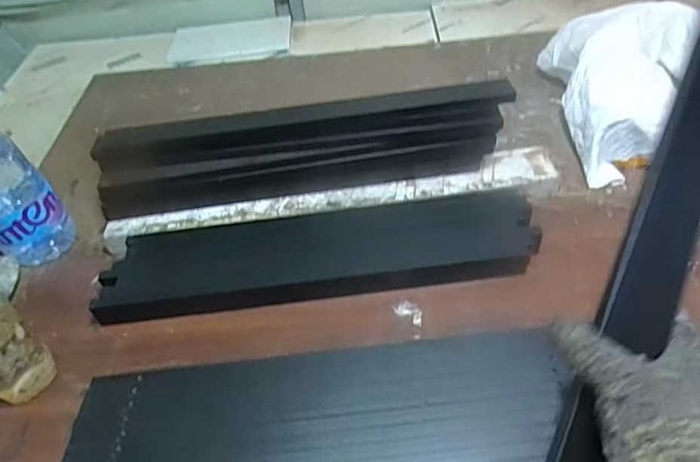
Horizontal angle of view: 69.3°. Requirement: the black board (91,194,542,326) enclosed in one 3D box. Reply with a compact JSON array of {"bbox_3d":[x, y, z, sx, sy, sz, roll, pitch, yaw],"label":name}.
[{"bbox_3d":[-0.039,0.034,0.685,0.575,0.042,0.133,-8,46,0],"label":"black board"}]

